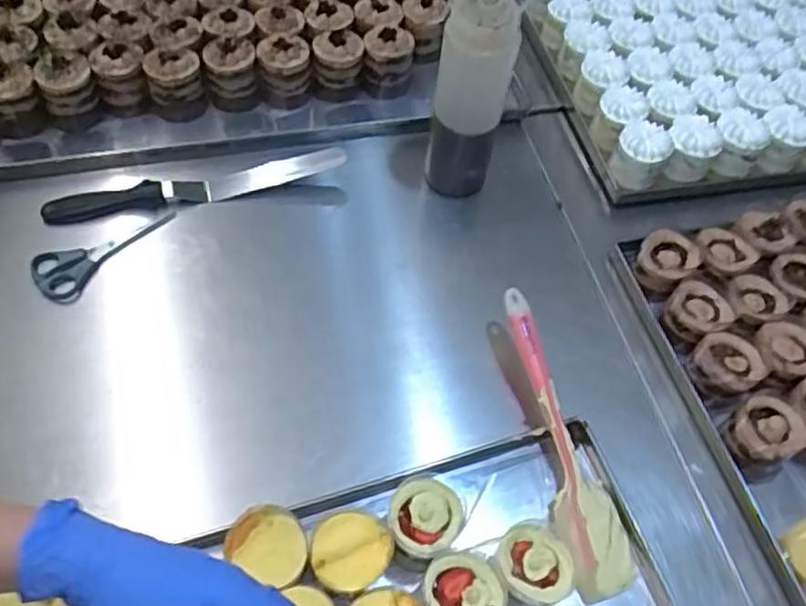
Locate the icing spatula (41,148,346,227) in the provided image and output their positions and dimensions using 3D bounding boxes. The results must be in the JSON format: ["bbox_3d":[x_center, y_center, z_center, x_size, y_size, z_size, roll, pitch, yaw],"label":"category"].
[{"bbox_3d":[-0.217,-0.125,0.760,0.309,0.025,0.040,-13,59,-13],"label":"icing spatula"}]

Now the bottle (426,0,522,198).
[{"bbox_3d":[0.065,-0.200,0.694,0.065,0.228,0.061,13,57,3],"label":"bottle"}]

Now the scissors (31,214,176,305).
[{"bbox_3d":[-0.299,-0.056,0.706,0.060,0.011,0.144,39,62,18],"label":"scissors"}]

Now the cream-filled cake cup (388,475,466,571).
[{"bbox_3d":[0.016,0.174,0.557,0.056,0.044,0.064,12,56,3],"label":"cream-filled cake cup"}]

